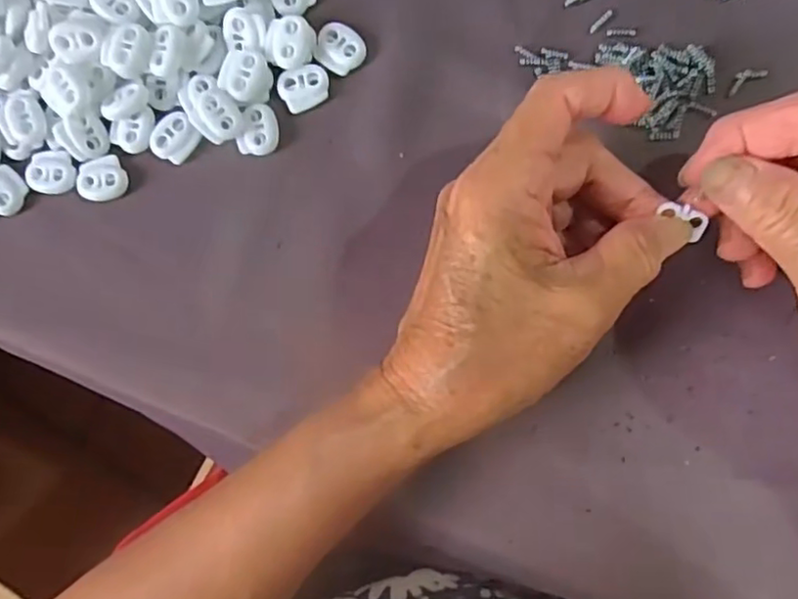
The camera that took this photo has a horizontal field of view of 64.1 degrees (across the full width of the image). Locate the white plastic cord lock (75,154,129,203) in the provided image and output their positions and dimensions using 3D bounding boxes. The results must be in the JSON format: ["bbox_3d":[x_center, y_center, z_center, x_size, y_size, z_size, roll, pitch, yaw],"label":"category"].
[{"bbox_3d":[-0.132,-0.054,0.283,0.021,0.005,0.021,0,85,-4],"label":"white plastic cord lock"}]

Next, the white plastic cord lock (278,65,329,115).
[{"bbox_3d":[-0.041,-0.092,0.275,0.021,0.005,0.017,-22,86,4],"label":"white plastic cord lock"}]

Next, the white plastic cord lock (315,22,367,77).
[{"bbox_3d":[-0.026,-0.109,0.276,0.021,0.004,0.020,33,91,6],"label":"white plastic cord lock"}]

